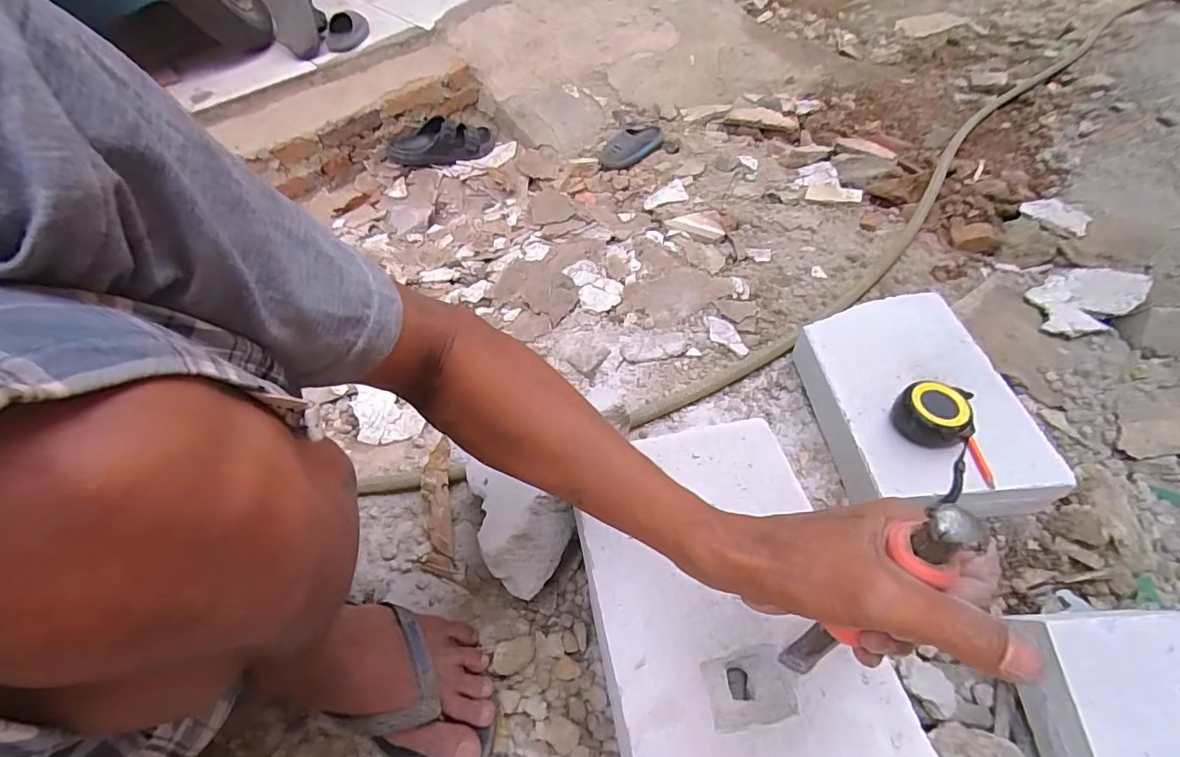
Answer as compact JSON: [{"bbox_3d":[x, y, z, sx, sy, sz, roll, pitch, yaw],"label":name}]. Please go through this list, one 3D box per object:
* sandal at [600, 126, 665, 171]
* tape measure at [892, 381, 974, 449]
[{"bbox_3d":[0.102,-0.551,1.202,0.158,0.054,0.087,-11,50,-4],"label":"sandal"},{"bbox_3d":[0.380,0.039,0.551,0.078,0.038,0.073,11,54,11],"label":"tape measure"}]

